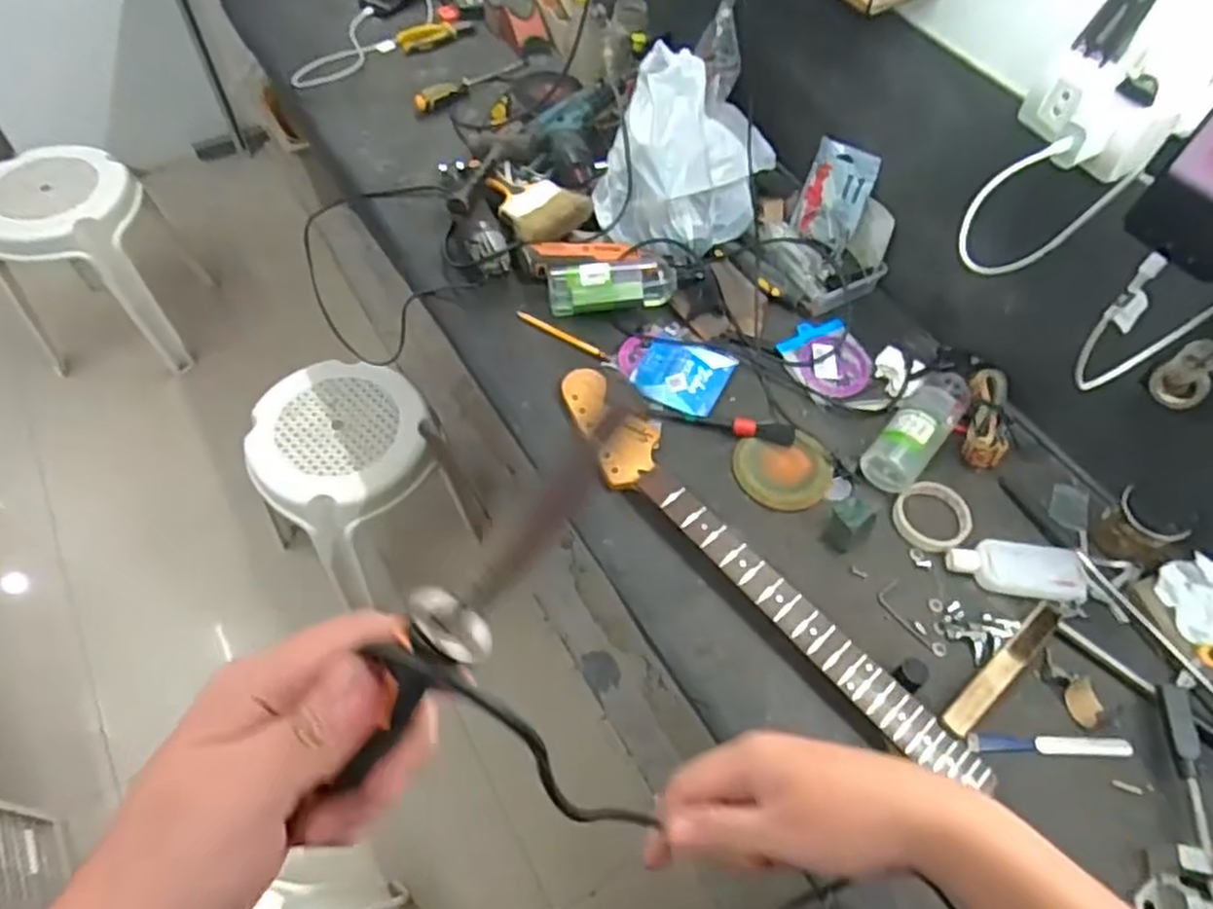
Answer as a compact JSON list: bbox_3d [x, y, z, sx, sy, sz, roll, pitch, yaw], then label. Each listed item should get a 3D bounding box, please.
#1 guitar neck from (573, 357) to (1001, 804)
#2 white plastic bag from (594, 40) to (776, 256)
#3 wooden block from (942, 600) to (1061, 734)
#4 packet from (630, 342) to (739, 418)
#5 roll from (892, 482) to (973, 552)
[{"bbox_3d":[0.150,0.116,0.857,0.090,0.027,0.635,-34,64,-22],"label":"guitar neck"},{"bbox_3d":[0.118,-0.444,1.112,0.236,0.170,0.244,20,58,10],"label":"white plastic bag"},{"bbox_3d":[0.417,0.224,0.791,0.192,0.022,0.025,-35,65,-23],"label":"wooden block"},{"bbox_3d":[0.102,-0.110,1.020,0.117,0.014,0.115,26,59,13],"label":"packet"},{"bbox_3d":[0.396,0.073,0.909,0.080,0.021,0.087,1,57,-2],"label":"roll"}]

